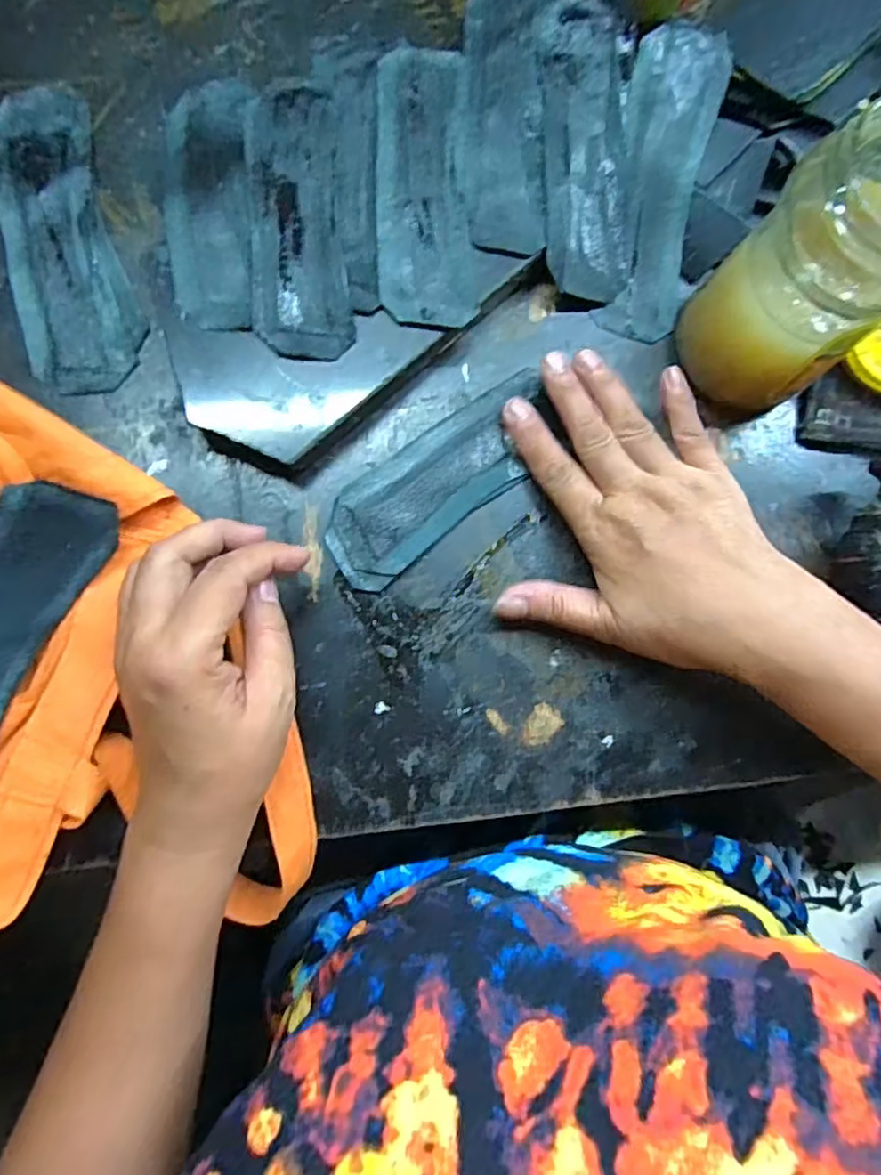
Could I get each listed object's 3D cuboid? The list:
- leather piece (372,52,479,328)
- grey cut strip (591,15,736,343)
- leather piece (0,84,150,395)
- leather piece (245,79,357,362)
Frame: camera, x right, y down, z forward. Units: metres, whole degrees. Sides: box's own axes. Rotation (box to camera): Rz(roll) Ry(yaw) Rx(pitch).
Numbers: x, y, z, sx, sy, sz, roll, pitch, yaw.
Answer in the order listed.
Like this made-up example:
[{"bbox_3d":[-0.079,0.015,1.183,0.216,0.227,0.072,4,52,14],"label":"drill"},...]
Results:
[{"bbox_3d":[-0.008,-0.208,0.323,0.049,0.004,0.148,-3,85,-5],"label":"leather piece"},{"bbox_3d":[0.120,-0.216,0.340,0.049,0.007,0.152,5,103,-4],"label":"grey cut strip"},{"bbox_3d":[-0.202,-0.187,0.333,0.058,0.007,0.171,-15,86,-6],"label":"leather piece"},{"bbox_3d":[-0.074,-0.186,0.318,0.047,0.004,0.144,-6,85,-5],"label":"leather piece"}]

